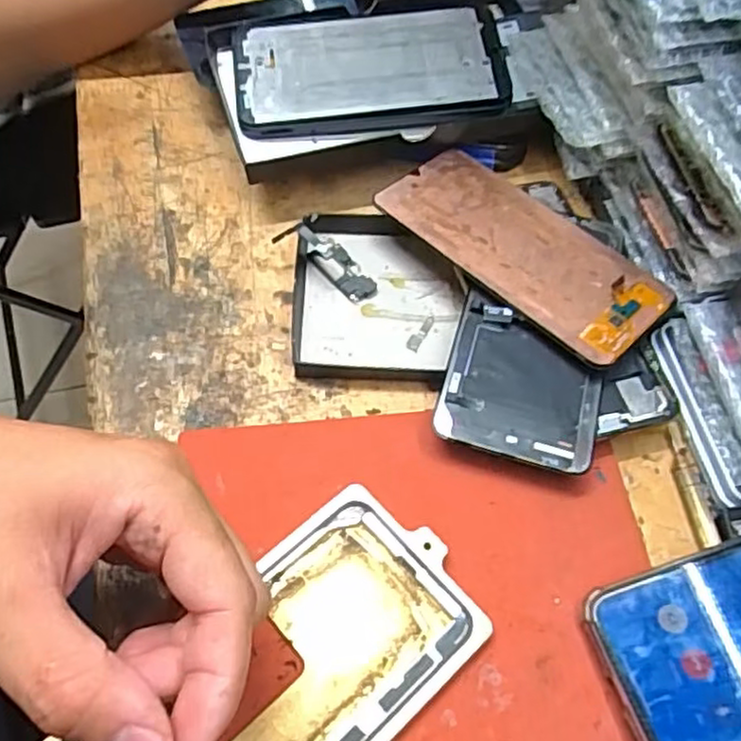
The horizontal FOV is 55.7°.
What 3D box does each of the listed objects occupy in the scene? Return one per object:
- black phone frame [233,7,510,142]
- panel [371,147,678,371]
[{"bbox_3d":[0.000,-0.177,0.414,0.156,0.009,0.080,-5,73,-1],"label":"black phone frame"},{"bbox_3d":[0.078,-0.064,0.358,0.146,0.005,0.072,40,64,20],"label":"panel"}]

